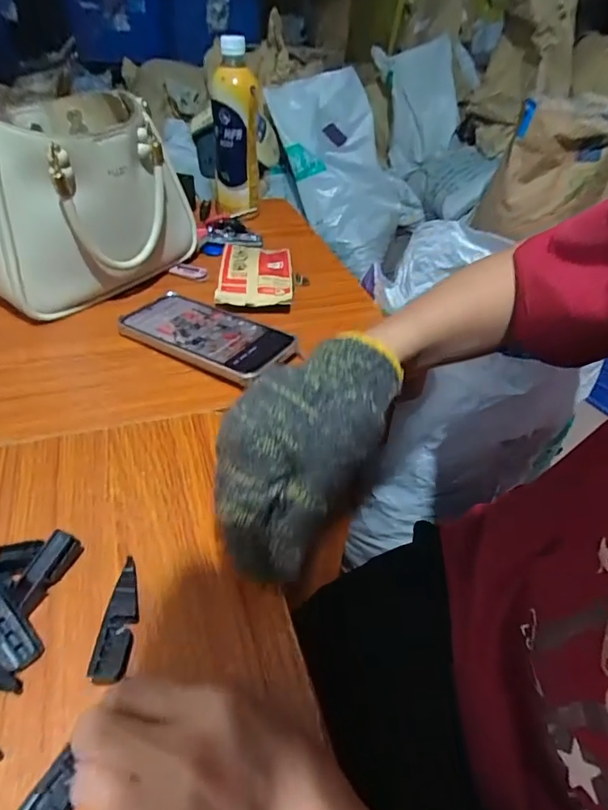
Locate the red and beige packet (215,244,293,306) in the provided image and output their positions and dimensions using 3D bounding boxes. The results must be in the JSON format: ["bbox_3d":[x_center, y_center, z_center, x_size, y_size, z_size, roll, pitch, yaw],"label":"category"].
[{"bbox_3d":[-0.057,-0.158,0.578,0.083,0.030,0.147,0,41,-6],"label":"red and beige packet"}]

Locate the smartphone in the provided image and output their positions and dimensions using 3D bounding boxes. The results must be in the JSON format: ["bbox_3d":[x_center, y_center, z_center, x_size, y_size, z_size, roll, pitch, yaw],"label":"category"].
[{"bbox_3d":[-0.096,-0.069,0.472,0.169,0.008,0.079,21,45,22],"label":"smartphone"}]

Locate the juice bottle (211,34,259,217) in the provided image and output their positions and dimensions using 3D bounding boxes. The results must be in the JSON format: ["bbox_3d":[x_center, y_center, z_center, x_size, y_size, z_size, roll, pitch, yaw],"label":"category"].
[{"bbox_3d":[-0.095,-0.376,0.684,0.059,0.217,0.066,-2,42,-9],"label":"juice bottle"}]

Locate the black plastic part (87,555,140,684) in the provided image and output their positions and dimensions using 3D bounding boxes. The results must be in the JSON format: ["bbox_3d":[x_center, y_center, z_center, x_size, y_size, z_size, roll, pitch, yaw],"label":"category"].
[{"bbox_3d":[-0.099,0.116,0.268,0.017,0.010,0.065,3,41,-3],"label":"black plastic part"}]

